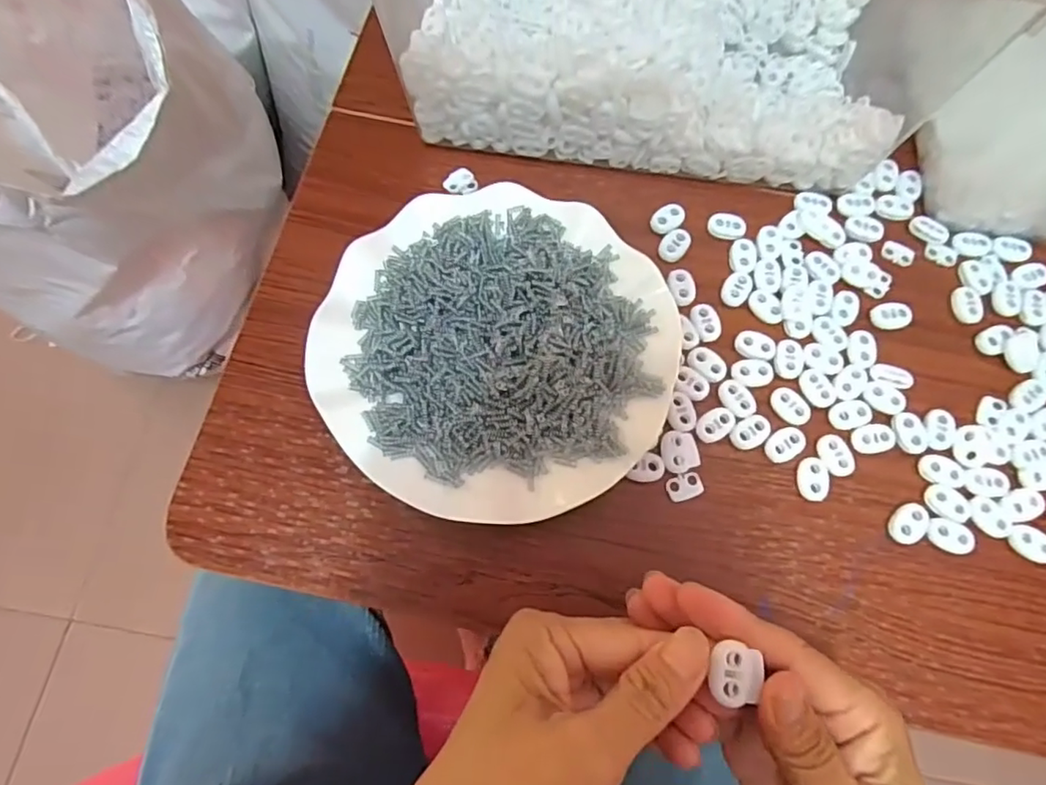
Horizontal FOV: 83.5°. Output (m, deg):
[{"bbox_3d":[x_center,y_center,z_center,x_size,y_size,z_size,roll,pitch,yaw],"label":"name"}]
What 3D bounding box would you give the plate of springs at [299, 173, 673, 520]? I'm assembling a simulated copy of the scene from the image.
[{"bbox_3d":[-0.013,-0.025,0.316,0.181,0.026,0.179,0,73,0],"label":"plate of springs"}]

